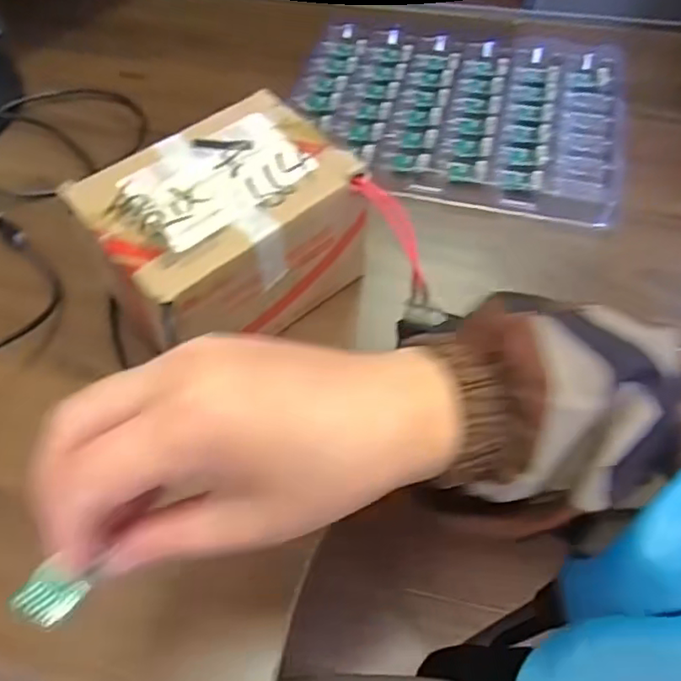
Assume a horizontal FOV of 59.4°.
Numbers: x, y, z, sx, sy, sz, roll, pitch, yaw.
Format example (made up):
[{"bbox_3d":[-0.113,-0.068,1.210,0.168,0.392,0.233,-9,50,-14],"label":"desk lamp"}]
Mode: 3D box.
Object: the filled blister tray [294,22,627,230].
[{"bbox_3d":[0.100,-0.200,0.507,0.266,0.024,0.205,14,58,10],"label":"filled blister tray"}]

